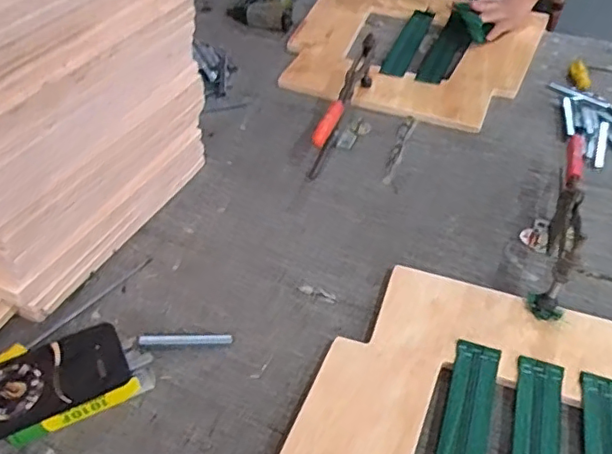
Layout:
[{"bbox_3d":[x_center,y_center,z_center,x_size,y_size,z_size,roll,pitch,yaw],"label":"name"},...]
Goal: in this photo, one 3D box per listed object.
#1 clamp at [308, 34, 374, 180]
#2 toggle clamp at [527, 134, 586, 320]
[{"bbox_3d":[0.064,-0.205,0.898,0.025,0.107,0.273,15,48,14],"label":"clamp"},{"bbox_3d":[0.331,-0.016,0.716,0.035,0.094,0.280,16,49,15],"label":"toggle clamp"}]

